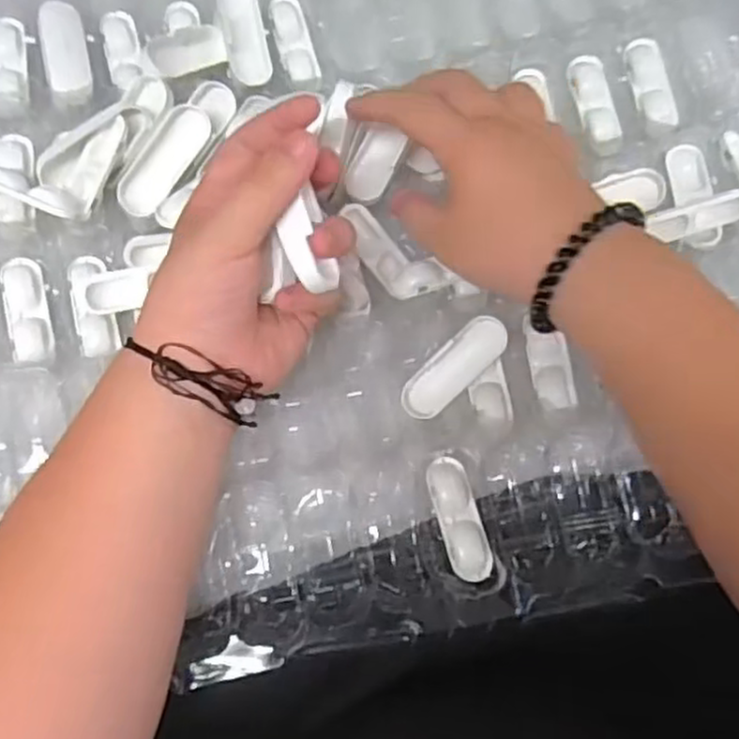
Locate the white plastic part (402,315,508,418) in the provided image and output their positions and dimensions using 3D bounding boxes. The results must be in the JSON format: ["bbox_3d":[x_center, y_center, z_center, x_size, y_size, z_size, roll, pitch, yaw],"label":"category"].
[{"bbox_3d":[0.045,-0.001,0.391,0.065,0.010,0.023,-44,87,10],"label":"white plastic part"}]

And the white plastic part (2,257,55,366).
[{"bbox_3d":[-0.176,-0.030,0.382,0.018,0.008,0.062,-17,72,-4],"label":"white plastic part"}]

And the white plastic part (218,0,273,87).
[{"bbox_3d":[-0.072,-0.195,0.435,0.023,0.017,0.064,-15,85,-3],"label":"white plastic part"}]

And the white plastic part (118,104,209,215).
[{"bbox_3d":[-0.110,-0.112,0.401,0.024,0.015,0.064,37,84,2],"label":"white plastic part"}]

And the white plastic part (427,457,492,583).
[{"bbox_3d":[0.046,0.076,0.377,0.021,0.012,0.061,-15,85,-3],"label":"white plastic part"}]

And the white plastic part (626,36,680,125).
[{"bbox_3d":[0.166,-0.169,0.435,0.021,0.012,0.058,-12,85,-3],"label":"white plastic part"}]

